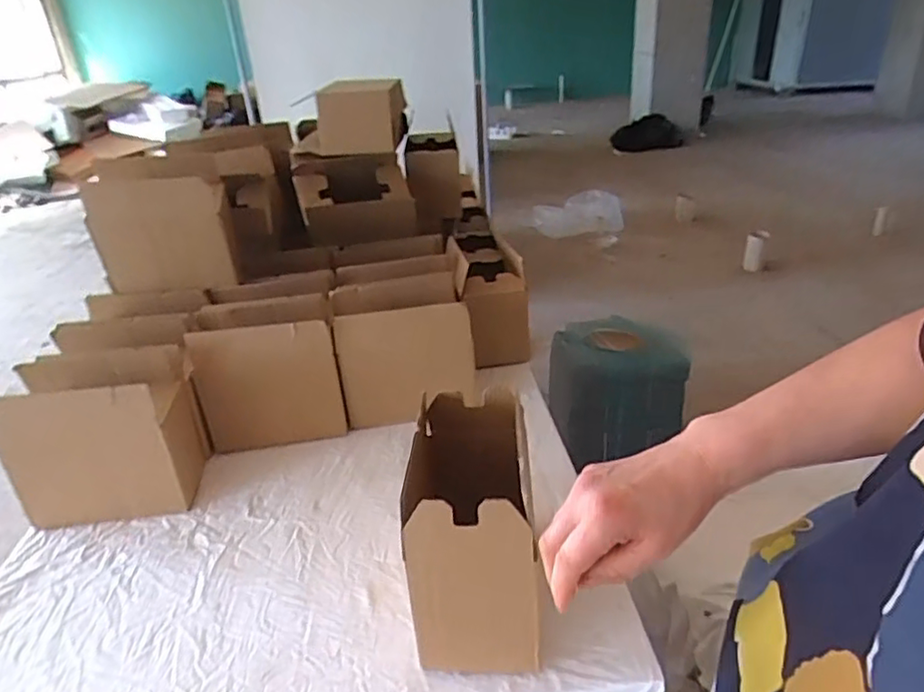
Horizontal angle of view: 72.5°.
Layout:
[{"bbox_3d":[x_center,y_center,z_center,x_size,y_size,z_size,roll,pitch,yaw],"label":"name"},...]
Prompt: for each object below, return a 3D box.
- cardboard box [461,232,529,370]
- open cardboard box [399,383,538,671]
[{"bbox_3d":[0.065,-0.091,1.316,0.121,0.214,0.154,-4,27,-2],"label":"cardboard box"},{"bbox_3d":[0.004,0.188,0.729,0.138,0.200,0.252,-3,27,2],"label":"open cardboard box"}]

